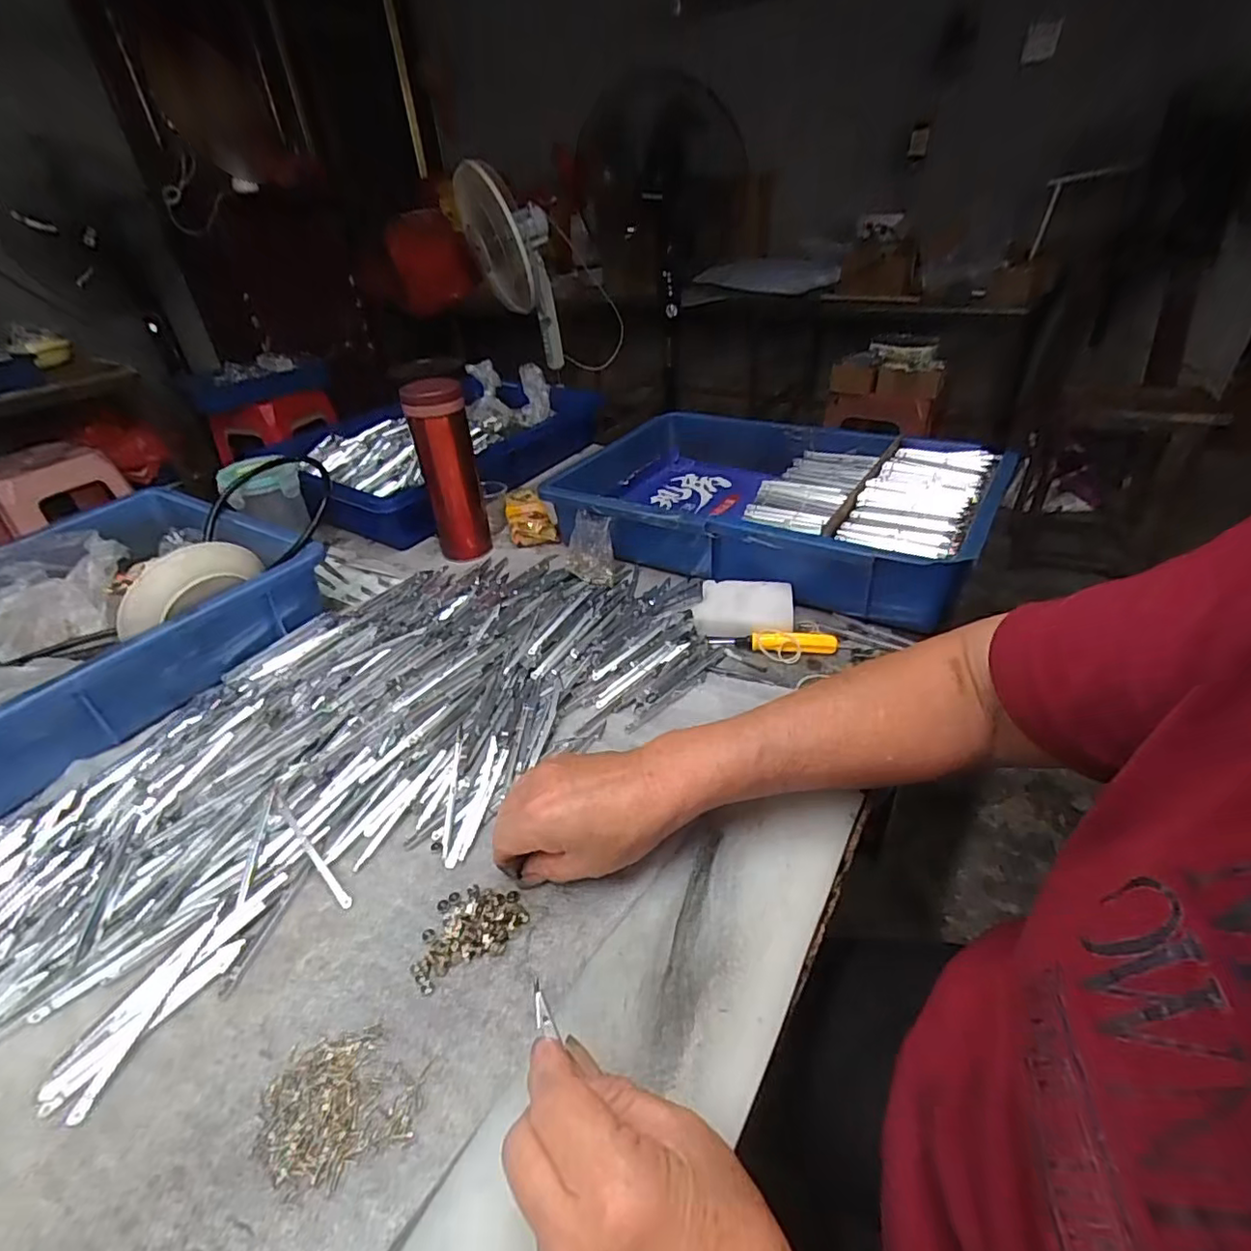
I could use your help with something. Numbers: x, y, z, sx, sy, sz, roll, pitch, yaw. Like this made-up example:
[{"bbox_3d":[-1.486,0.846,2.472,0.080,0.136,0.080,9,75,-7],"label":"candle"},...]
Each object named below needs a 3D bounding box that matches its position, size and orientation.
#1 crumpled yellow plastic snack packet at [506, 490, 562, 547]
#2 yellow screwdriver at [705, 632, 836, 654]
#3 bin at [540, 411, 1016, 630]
[{"bbox_3d":[-0.117,-0.133,0.742,0.056,0.035,0.100,-10,36,-9],"label":"crumpled yellow plastic snack packet"},{"bbox_3d":[0.126,0.012,0.516,0.105,0.011,0.015,3,36,7],"label":"yellow screwdriver"},{"bbox_3d":[0.154,-0.148,0.672,0.428,0.087,0.305,16,40,26],"label":"bin"}]

